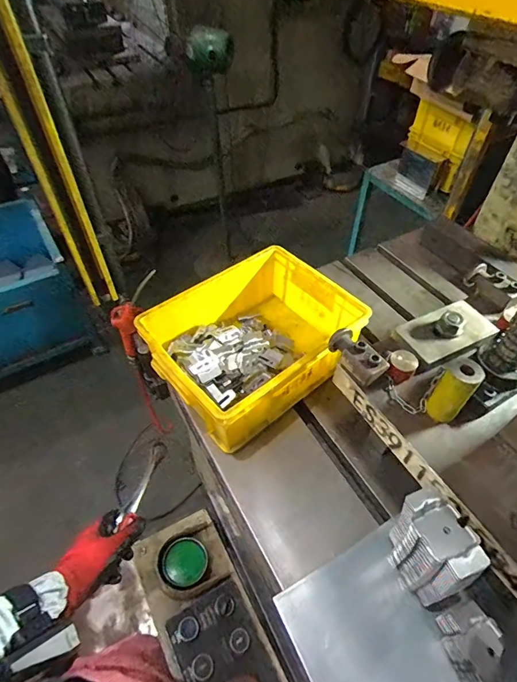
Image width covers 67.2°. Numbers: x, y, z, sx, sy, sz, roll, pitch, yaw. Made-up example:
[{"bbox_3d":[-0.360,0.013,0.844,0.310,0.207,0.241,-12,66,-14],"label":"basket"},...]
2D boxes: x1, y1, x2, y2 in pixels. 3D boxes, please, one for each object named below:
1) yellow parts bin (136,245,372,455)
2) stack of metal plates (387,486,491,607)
[{"bbox_3d":[-0.009,0.000,0.711,0.342,0.128,0.252,-33,57,-26],"label":"yellow parts bin"},{"bbox_3d":[0.202,0.254,0.472,0.053,0.169,0.097,-18,52,-17],"label":"stack of metal plates"}]

